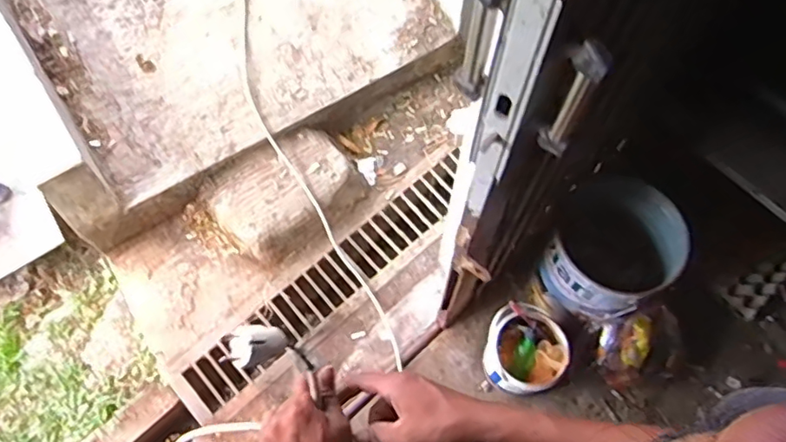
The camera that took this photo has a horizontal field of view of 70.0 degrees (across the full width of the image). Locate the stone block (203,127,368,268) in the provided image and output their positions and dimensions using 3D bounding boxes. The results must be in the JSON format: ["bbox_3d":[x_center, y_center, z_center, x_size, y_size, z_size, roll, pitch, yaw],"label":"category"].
[{"bbox_3d":[-0.310,-0.081,1.632,0.419,0.107,0.293,-29,69,-13],"label":"stone block"}]

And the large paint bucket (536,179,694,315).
[{"bbox_3d":[0.503,0.067,1.334,0.284,0.303,0.297,0,66,0],"label":"large paint bucket"}]

